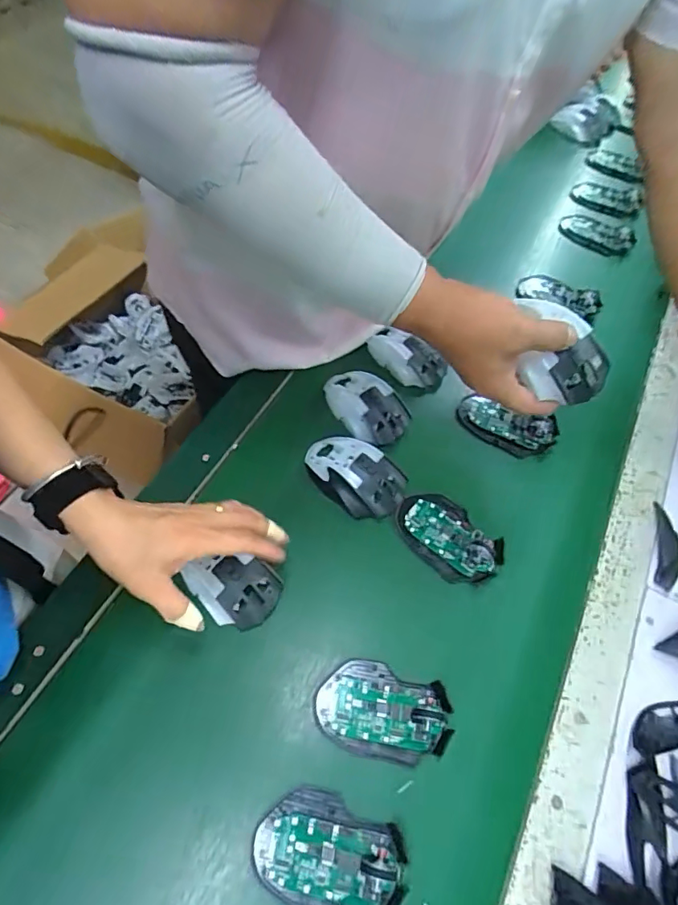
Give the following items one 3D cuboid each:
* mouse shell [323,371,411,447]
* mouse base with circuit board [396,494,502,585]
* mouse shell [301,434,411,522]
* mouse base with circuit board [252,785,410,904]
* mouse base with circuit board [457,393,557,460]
[{"bbox_3d":[0.031,-0.059,0.599,0.066,0.031,0.106,-30,70,-21],"label":"mouse shell"},{"bbox_3d":[0.114,0.084,0.523,0.071,0.019,0.112,-38,73,-24],"label":"mouse base with circuit board"},{"bbox_3d":[0.015,0.021,0.546,0.113,0.031,0.067,35,63,11],"label":"mouse shell"},{"bbox_3d":[-0.007,0.304,0.381,0.112,0.020,0.073,18,61,2],"label":"mouse base with circuit board"},{"bbox_3d":[0.200,-0.035,0.605,0.114,0.028,0.058,29,62,8],"label":"mouse base with circuit board"}]

